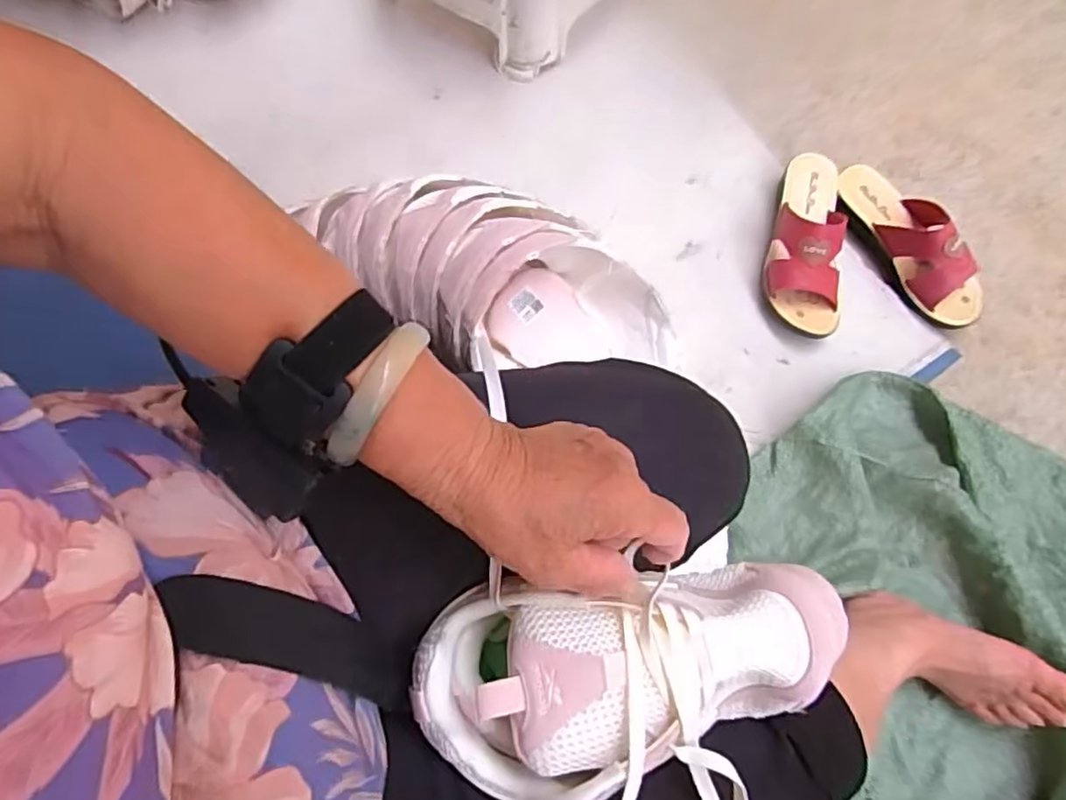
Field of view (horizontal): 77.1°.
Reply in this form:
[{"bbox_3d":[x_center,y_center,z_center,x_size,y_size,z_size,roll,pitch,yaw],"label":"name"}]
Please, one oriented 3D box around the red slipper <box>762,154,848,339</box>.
[{"bbox_3d":[0.321,-0.191,0.779,0.081,0.078,0.223,8,74,1],"label":"red slipper"}]

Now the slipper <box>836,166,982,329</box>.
[{"bbox_3d":[0.451,-0.190,0.792,0.080,0.075,0.228,-34,77,-10],"label":"slipper"}]

